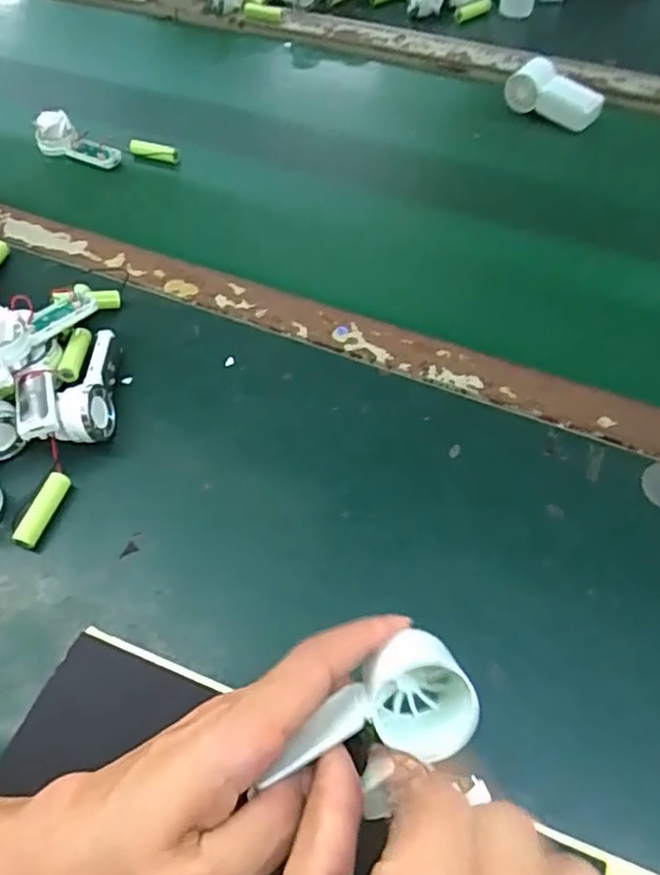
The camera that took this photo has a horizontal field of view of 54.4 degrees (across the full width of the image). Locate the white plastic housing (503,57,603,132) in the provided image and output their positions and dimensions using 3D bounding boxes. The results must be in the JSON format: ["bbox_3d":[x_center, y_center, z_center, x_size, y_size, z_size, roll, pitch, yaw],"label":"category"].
[{"bbox_3d":[0.226,-0.346,0.645,0.093,0.040,0.054,21,60,14],"label":"white plastic housing"}]

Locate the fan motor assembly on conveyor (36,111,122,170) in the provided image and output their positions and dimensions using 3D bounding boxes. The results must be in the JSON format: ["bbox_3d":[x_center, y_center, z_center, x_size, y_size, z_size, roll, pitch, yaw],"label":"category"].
[{"bbox_3d":[-0.259,-0.302,0.661,0.093,0.038,0.023,24,59,-1],"label":"fan motor assembly on conveyor"}]

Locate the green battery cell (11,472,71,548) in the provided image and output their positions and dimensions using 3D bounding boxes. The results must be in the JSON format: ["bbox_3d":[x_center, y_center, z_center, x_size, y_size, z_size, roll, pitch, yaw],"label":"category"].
[{"bbox_3d":[-0.189,0.047,0.421,0.013,0.014,0.051,15,59,11],"label":"green battery cell"}]

